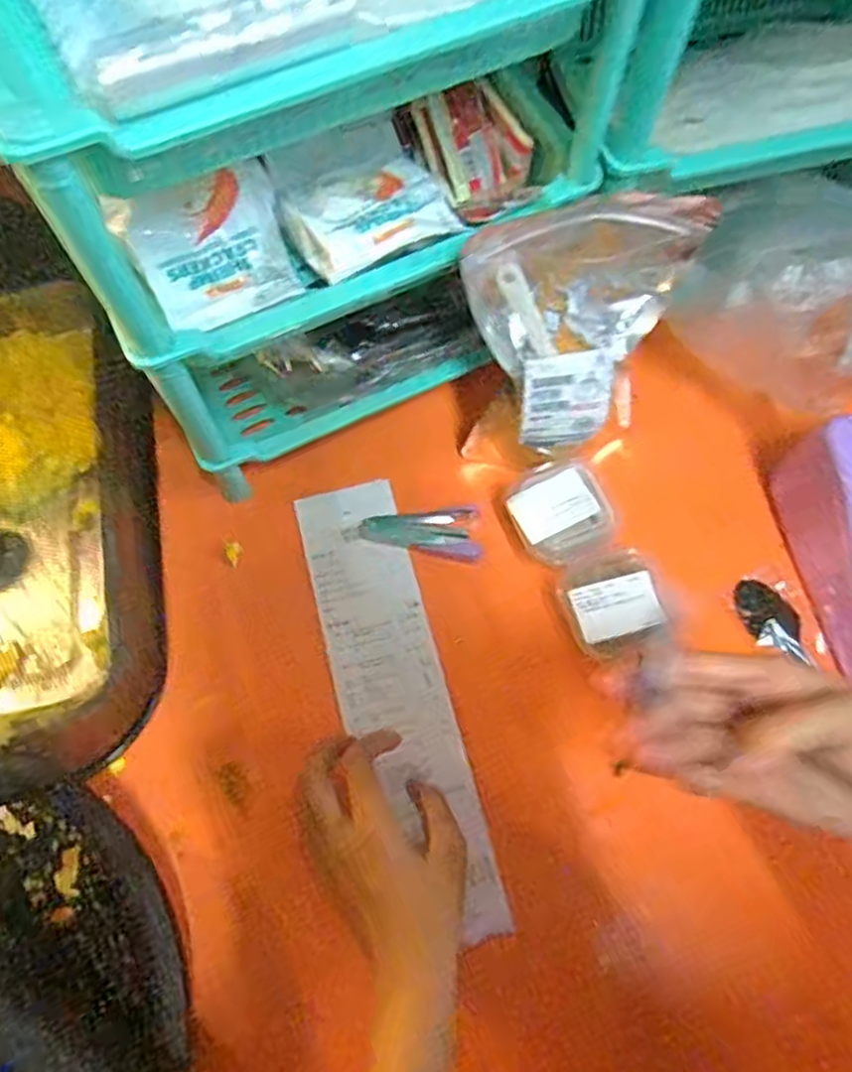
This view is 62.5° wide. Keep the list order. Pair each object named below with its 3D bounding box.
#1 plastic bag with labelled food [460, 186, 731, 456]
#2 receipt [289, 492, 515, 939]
[{"bbox_3d":[0.100,-0.144,0.486,0.147,0.169,0.078,-13,39,-2],"label":"plastic bag with labelled food"},{"bbox_3d":[-0.024,0.110,0.505,0.078,0.011,0.327,-13,66,-10],"label":"receipt"}]

